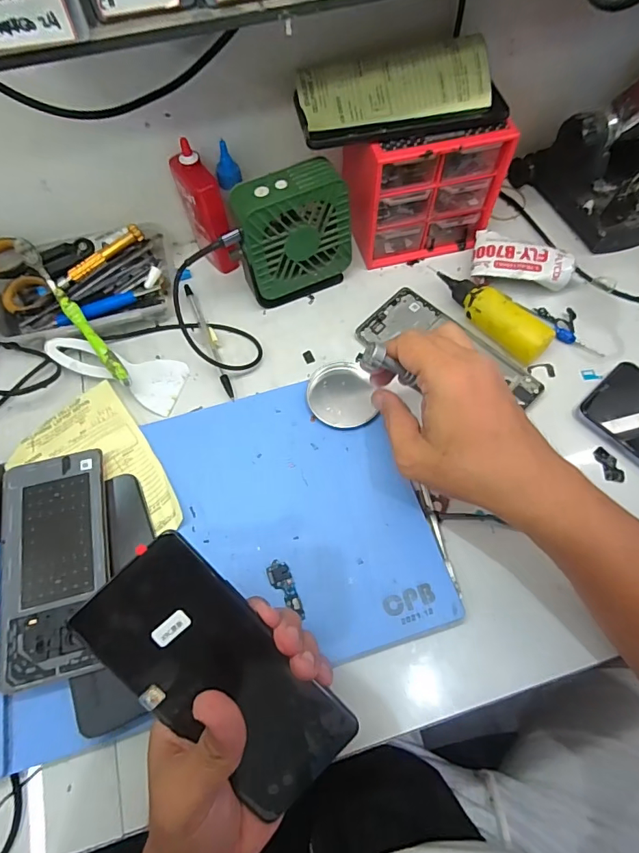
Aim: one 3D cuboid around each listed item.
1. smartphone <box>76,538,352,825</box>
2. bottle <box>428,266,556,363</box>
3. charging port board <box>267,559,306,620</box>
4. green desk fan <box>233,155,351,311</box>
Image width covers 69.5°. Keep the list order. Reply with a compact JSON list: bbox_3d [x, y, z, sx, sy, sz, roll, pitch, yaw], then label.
[{"bbox_3d":[-0.054,0.139,0.257,0.071,0.008,0.159,-44,95,-9],"label":"smartphone"},{"bbox_3d":[0.152,-0.104,0.421,0.029,0.034,0.122,-41,71,-18],"label":"bottle"},{"bbox_3d":[-0.024,0.117,0.332,0.015,0.004,0.043,-27,67,-12],"label":"charging port board"},{"bbox_3d":[-0.025,-0.168,0.417,0.101,0.111,0.041,-22,66,-10],"label":"green desk fan"}]

